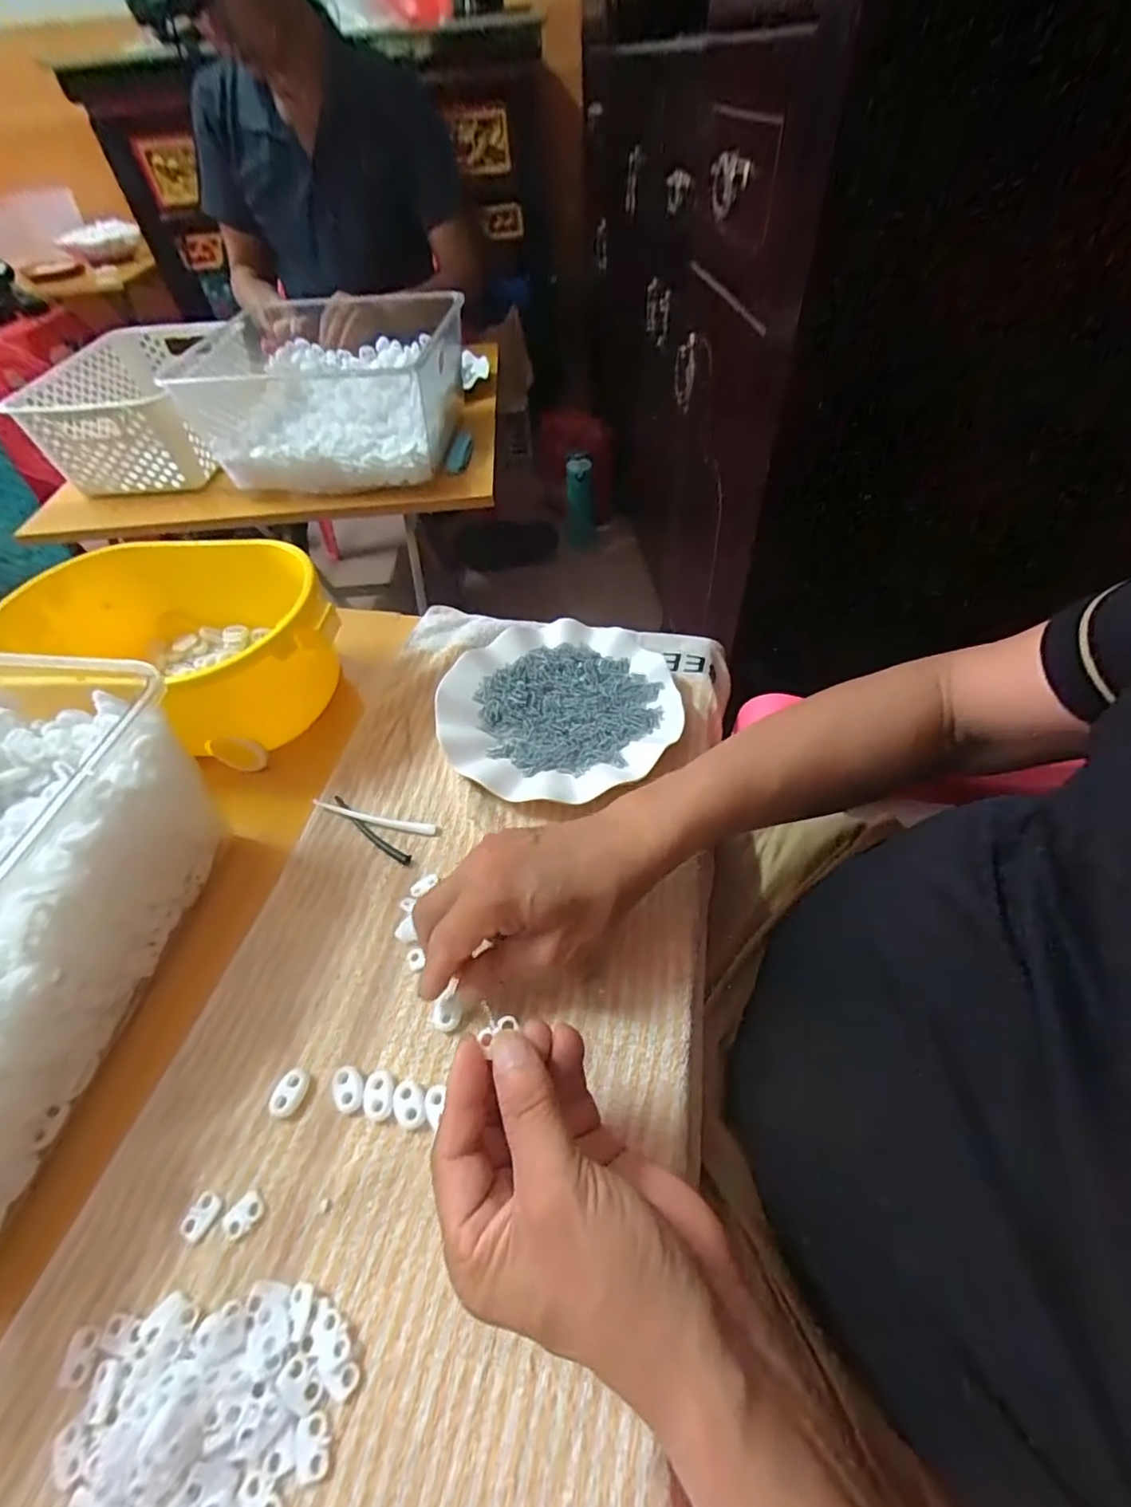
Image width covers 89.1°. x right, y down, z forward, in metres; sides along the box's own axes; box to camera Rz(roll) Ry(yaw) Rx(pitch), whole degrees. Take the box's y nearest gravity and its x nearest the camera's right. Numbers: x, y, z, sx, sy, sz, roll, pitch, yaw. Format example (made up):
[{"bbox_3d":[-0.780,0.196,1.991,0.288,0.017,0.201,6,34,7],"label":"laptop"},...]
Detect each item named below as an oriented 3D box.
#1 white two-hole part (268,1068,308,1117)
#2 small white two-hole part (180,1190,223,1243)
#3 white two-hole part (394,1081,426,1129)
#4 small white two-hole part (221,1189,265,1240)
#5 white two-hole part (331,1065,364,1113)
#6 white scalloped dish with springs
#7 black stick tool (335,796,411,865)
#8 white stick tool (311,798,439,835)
[{"bbox_3d":[-0.146,0.179,0.303,0.016,0.005,0.022,16,53,16],"label":"white two-hole part"},{"bbox_3d":[-0.174,0.219,0.273,0.013,0.004,0.018,18,54,18],"label":"small white two-hole part"},{"bbox_3d":[-0.080,0.180,0.295,0.014,0.004,0.022,-18,52,-10],"label":"white two-hole part"},{"bbox_3d":[-0.153,0.218,0.271,0.013,0.004,0.019,35,61,28],"label":"small white two-hole part"},{"bbox_3d":[-0.114,0.176,0.301,0.015,0.004,0.021,-25,53,-16],"label":"white two-hole part"},{"bbox_3d":[-0.003,-0.036,0.453,0.179,0.027,0.177,-2,51,2],"label":"white scalloped dish with springs"},{"bbox_3d":[-0.139,0.053,0.404,0.084,0.004,0.009,32,59,26],"label":"black stick tool"},{"bbox_3d":[-0.136,0.046,0.408,0.093,0.008,0.008,10,52,12],"label":"white stick tool"}]

